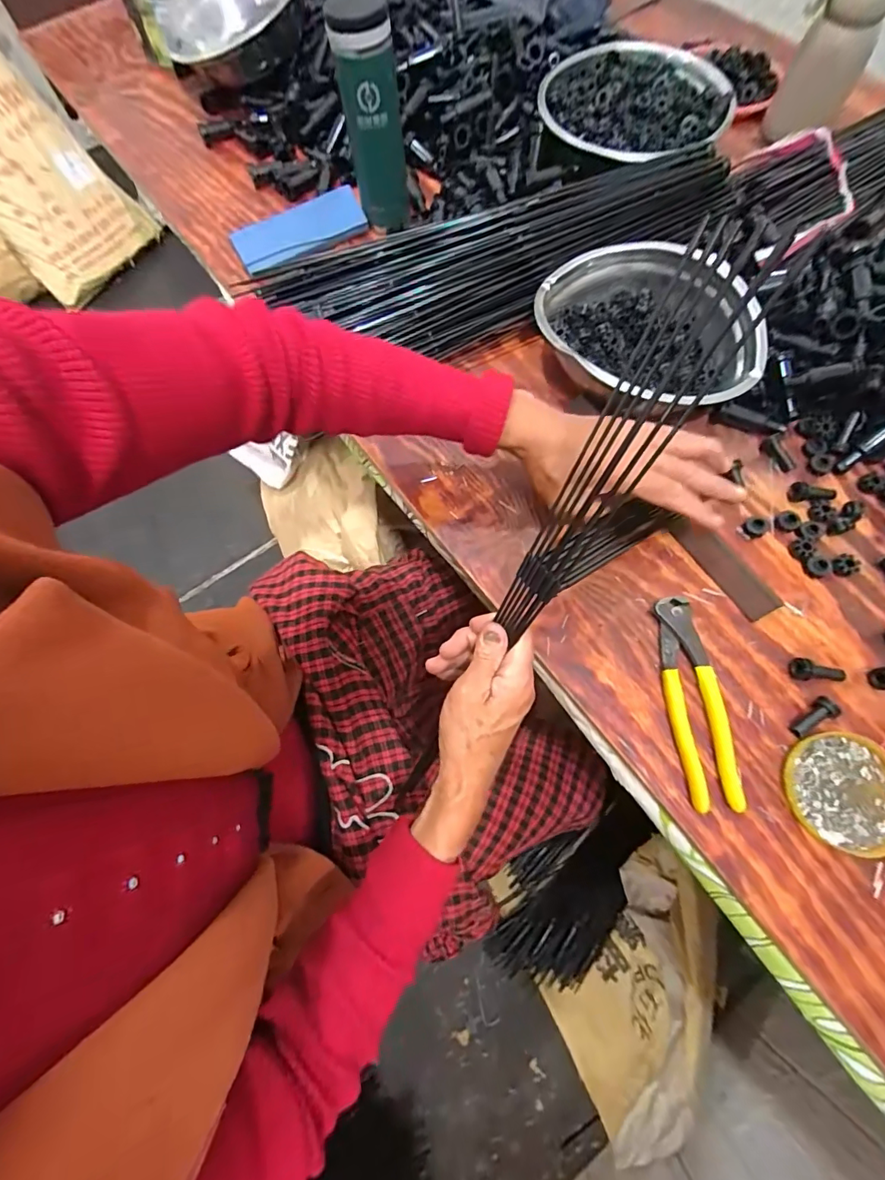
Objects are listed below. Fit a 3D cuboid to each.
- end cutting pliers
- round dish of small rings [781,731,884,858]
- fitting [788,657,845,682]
[{"bbox_3d":[0.201,0.086,0.374,0.040,0.015,0.162,-4,68,-2],"label":"end cutting pliers"},{"bbox_3d":[0.301,0.149,0.346,0.079,0.021,0.081,-8,68,-4],"label":"round dish of small rings"},{"bbox_3d":[0.305,0.065,0.378,0.041,0.014,0.016,5,68,2],"label":"fitting"}]

